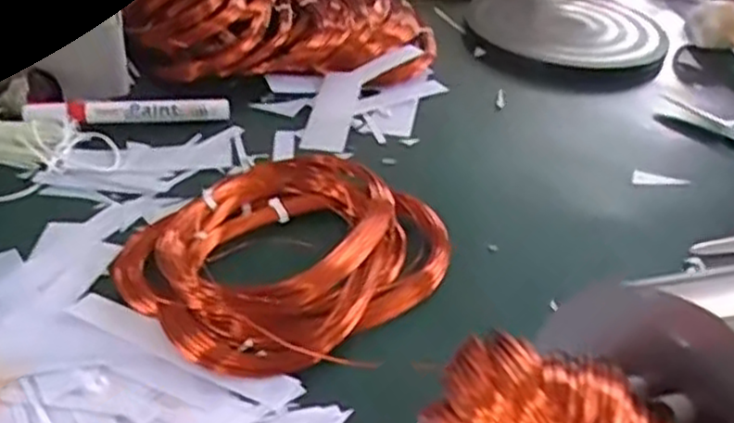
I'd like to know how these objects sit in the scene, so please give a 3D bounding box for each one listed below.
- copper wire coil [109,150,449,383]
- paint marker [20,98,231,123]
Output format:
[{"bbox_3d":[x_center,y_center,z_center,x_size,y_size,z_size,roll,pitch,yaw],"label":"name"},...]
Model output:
[{"bbox_3d":[-0.045,0.022,0.423,0.153,0.022,0.171,21,39,21],"label":"copper wire coil"},{"bbox_3d":[-0.173,-0.073,0.540,0.141,0.021,0.015,-7,38,-16],"label":"paint marker"}]

